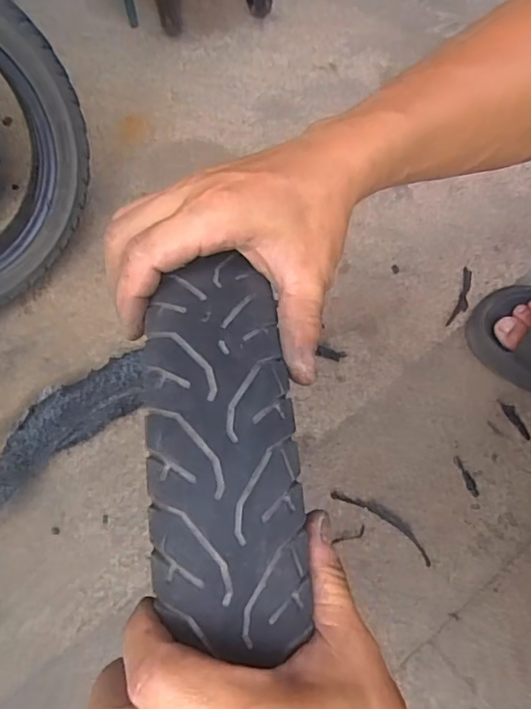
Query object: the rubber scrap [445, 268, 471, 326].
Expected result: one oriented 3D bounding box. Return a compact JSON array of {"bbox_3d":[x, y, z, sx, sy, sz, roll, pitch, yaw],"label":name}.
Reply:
[{"bbox_3d":[0.225,-0.064,0.642,0.016,0.004,0.077,19,72,9],"label":"rubber scrap"}]

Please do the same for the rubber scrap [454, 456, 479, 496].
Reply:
[{"bbox_3d":[0.205,0.123,0.571,0.010,0.004,0.043,-21,71,-5],"label":"rubber scrap"}]

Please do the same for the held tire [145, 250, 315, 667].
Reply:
[{"bbox_3d":[-0.019,0.033,0.237,0.060,0.026,0.167,-7,70,0],"label":"held tire"}]

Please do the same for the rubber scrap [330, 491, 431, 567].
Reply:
[{"bbox_3d":[0.118,0.165,0.557,0.113,0.004,0.021,33,75,13],"label":"rubber scrap"}]

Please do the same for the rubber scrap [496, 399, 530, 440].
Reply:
[{"bbox_3d":[0.264,0.067,0.593,0.013,0.004,0.049,-24,71,-6],"label":"rubber scrap"}]

